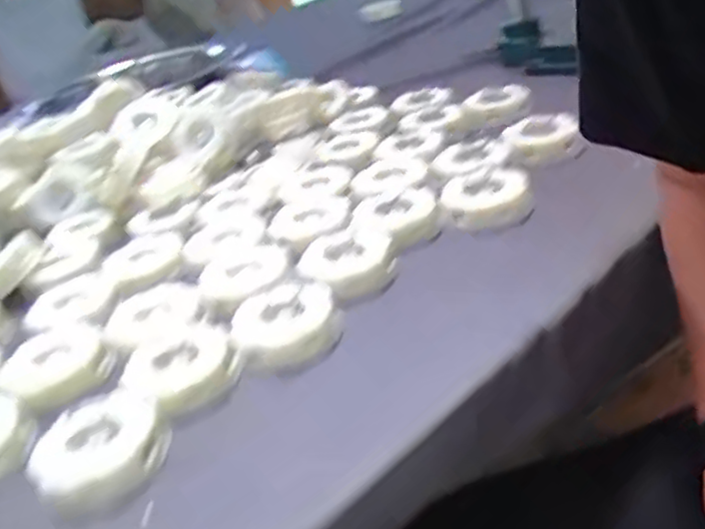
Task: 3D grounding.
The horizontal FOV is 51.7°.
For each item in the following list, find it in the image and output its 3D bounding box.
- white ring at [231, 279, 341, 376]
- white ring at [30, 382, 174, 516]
[{"bbox_3d":[-0.041,0.034,0.430,0.059,0.028,0.061,-4,28,2],"label":"white ring"},{"bbox_3d":[-0.126,0.092,0.362,0.063,0.019,0.063,-4,28,2],"label":"white ring"}]

